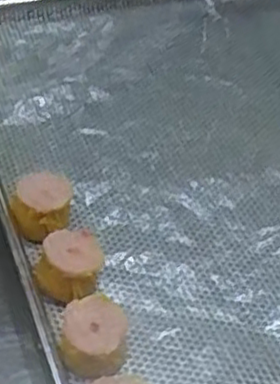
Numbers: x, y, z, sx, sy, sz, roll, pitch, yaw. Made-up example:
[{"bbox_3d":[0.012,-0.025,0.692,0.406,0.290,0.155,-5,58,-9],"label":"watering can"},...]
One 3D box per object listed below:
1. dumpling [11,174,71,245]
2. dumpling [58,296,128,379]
[{"bbox_3d":[-0.065,0.012,0.460,0.037,0.034,0.040,3,48,-4],"label":"dumpling"},{"bbox_3d":[-0.027,0.087,0.406,0.036,0.031,0.042,3,48,-4],"label":"dumpling"}]

